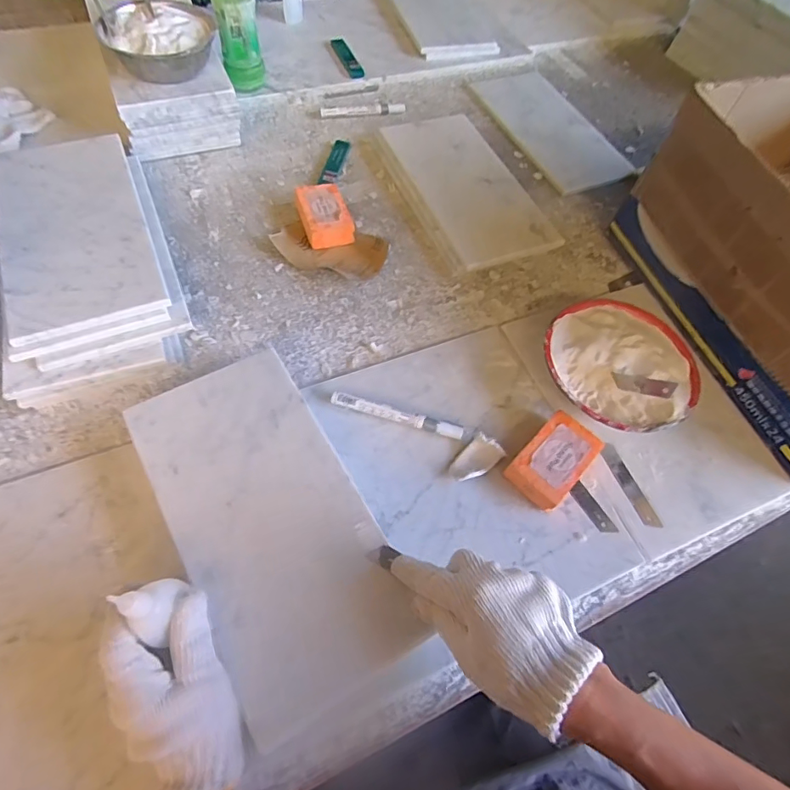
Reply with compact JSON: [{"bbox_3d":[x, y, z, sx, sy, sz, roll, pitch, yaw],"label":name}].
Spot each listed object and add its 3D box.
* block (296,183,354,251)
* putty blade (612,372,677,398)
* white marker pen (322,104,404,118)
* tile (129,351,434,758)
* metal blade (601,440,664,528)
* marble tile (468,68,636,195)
[{"bbox_3d":[-0.096,-0.243,0.658,0.063,0.033,0.101,-16,62,-13],"label":"block"},{"bbox_3d":[0.256,-0.009,0.495,0.011,0.073,0.020,-24,108,-17],"label":"putty blade"},{"bbox_3d":[-0.051,-0.471,0.799,0.139,0.013,0.013,-9,61,-10],"label":"white marker pen"},{"bbox_3d":[-0.108,0.099,0.412,0.146,0.014,0.298,-26,67,-18],"label":"tile"},{"bbox_3d":[0.252,0.096,0.521,0.020,0.004,0.096,-16,62,-14],"label":"metal blade"},{"bbox_3d":[0.262,-0.473,0.832,0.159,0.013,0.339,-18,63,-15],"label":"marble tile"}]

